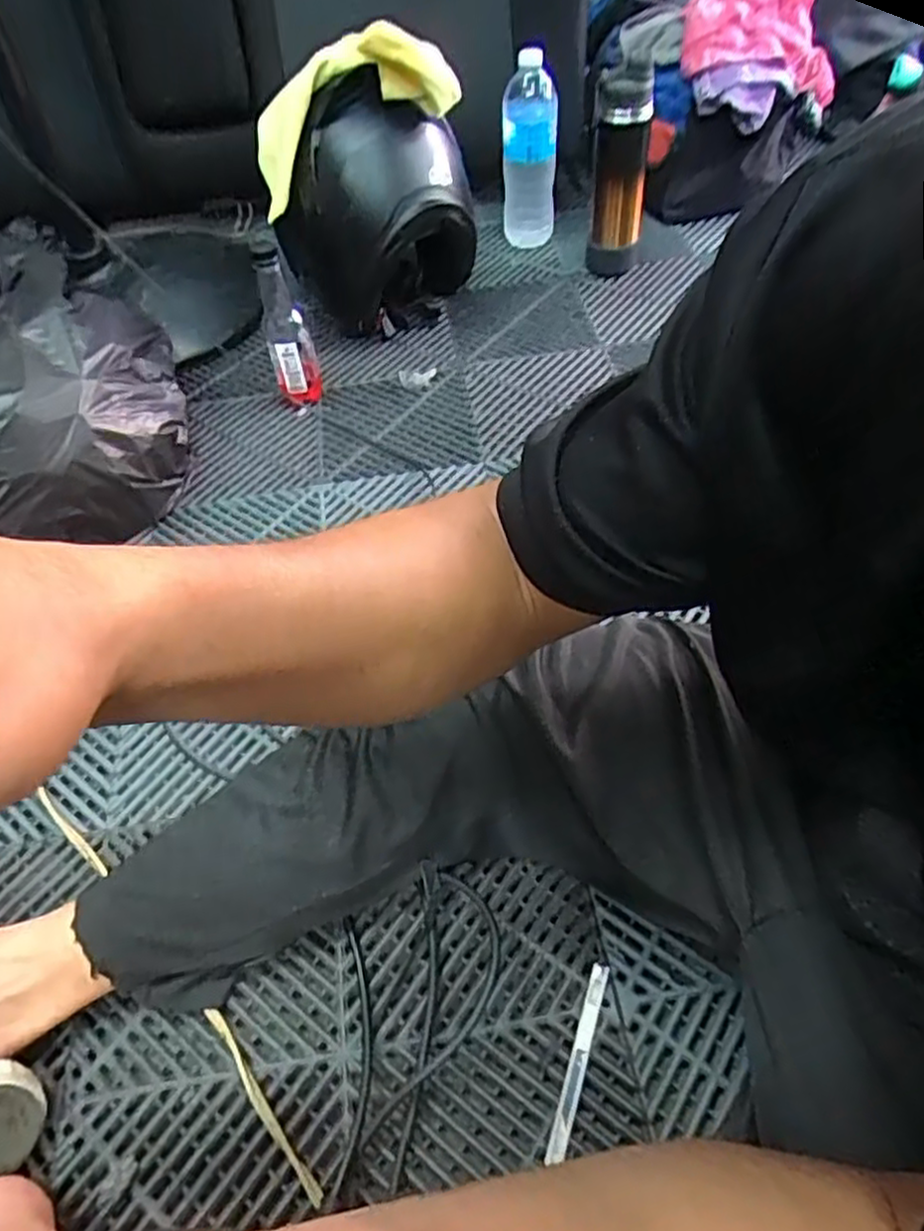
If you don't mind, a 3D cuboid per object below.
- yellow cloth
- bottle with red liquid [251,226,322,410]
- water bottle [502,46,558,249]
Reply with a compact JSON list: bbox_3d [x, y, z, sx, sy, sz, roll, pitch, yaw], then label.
[{"bbox_3d":[-0.141,-0.598,0.871,0.261,0.114,0.054,-23,52,15],"label":"yellow cloth"},{"bbox_3d":[-0.215,-0.351,0.886,0.054,0.213,0.057,-13,52,-5],"label":"bottle with red liquid"},{"bbox_3d":[0.100,-0.685,1.096,0.079,0.238,0.063,-3,54,3],"label":"water bottle"}]

